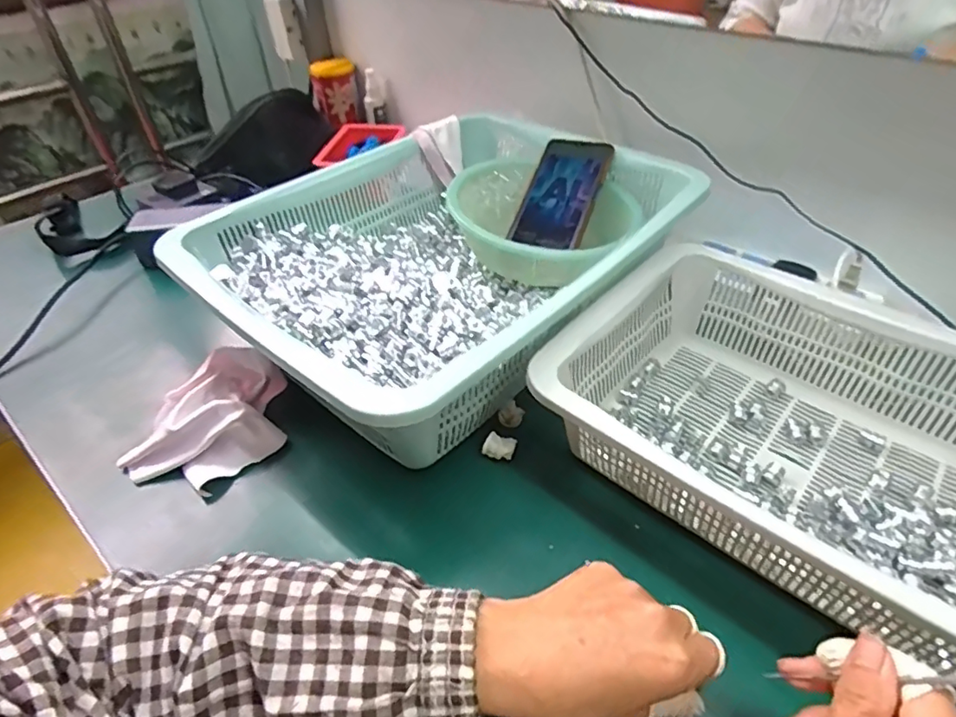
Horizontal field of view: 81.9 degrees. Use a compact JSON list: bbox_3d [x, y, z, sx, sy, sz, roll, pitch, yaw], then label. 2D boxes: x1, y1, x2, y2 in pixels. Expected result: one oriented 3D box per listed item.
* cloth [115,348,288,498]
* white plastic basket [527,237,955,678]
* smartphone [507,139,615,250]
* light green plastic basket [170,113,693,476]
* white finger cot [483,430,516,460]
[{"bbox_3d":[-0.208,0.049,0.426,0.128,0.054,0.079,-33,51,-30],"label":"cloth"},{"bbox_3d":[0.237,0.040,0.391,0.317,0.091,0.270,30,51,30],"label":"white plastic basket"},{"bbox_3d":[0.087,-0.171,0.568,0.073,0.008,0.139,17,70,22],"label":"smartphone"},{"bbox_3d":[-0.019,-0.099,0.517,0.310,0.090,0.396,31,52,31],"label":"light green plastic basket"},{"bbox_3d":[0.017,0.068,0.424,0.024,0.014,0.014,9,43,11],"label":"white finger cot"}]

